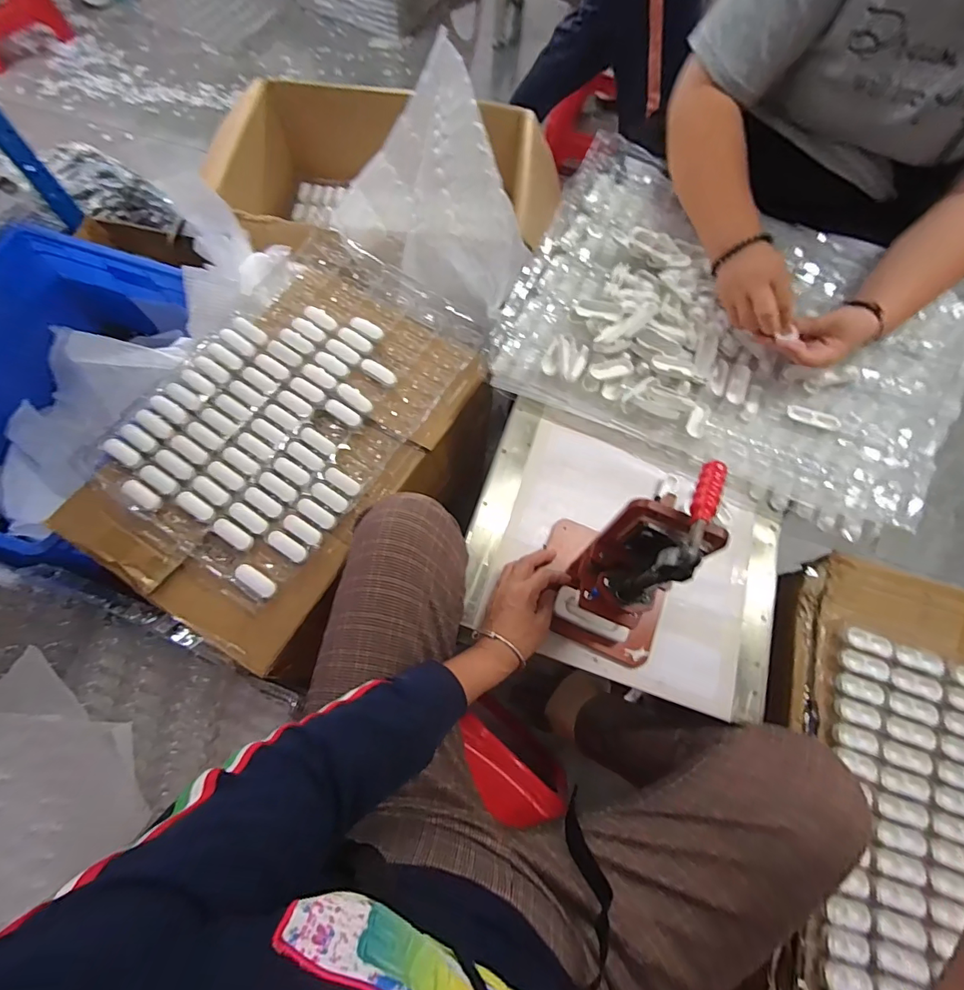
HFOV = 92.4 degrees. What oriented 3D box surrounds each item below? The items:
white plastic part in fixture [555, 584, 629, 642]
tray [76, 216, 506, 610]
[{"bbox_3d":[0.132,0.143,0.550,0.086,0.013,0.036,25,70,6],"label":"white plastic part in fixture"},{"bbox_3d":[-0.296,-0.163,0.752,0.394,0.031,0.580,33,71,9],"label":"tray"}]

